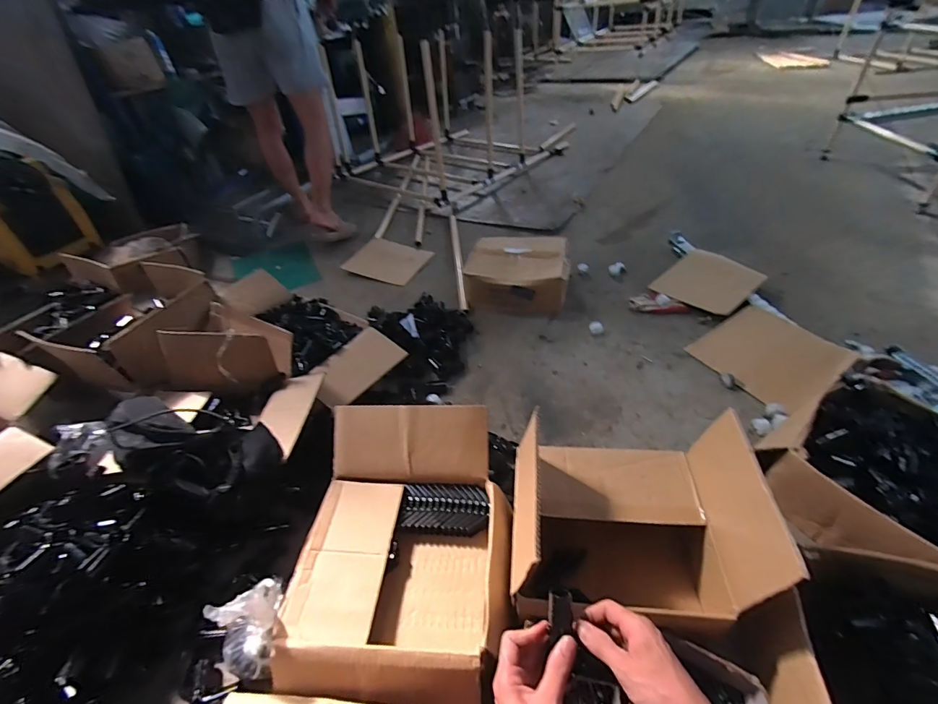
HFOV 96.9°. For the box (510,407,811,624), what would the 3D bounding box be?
[{"bbox_3d":[0.252,0.286,0.699,0.347,0.279,0.270,2,43,8],"label":"box"}]

